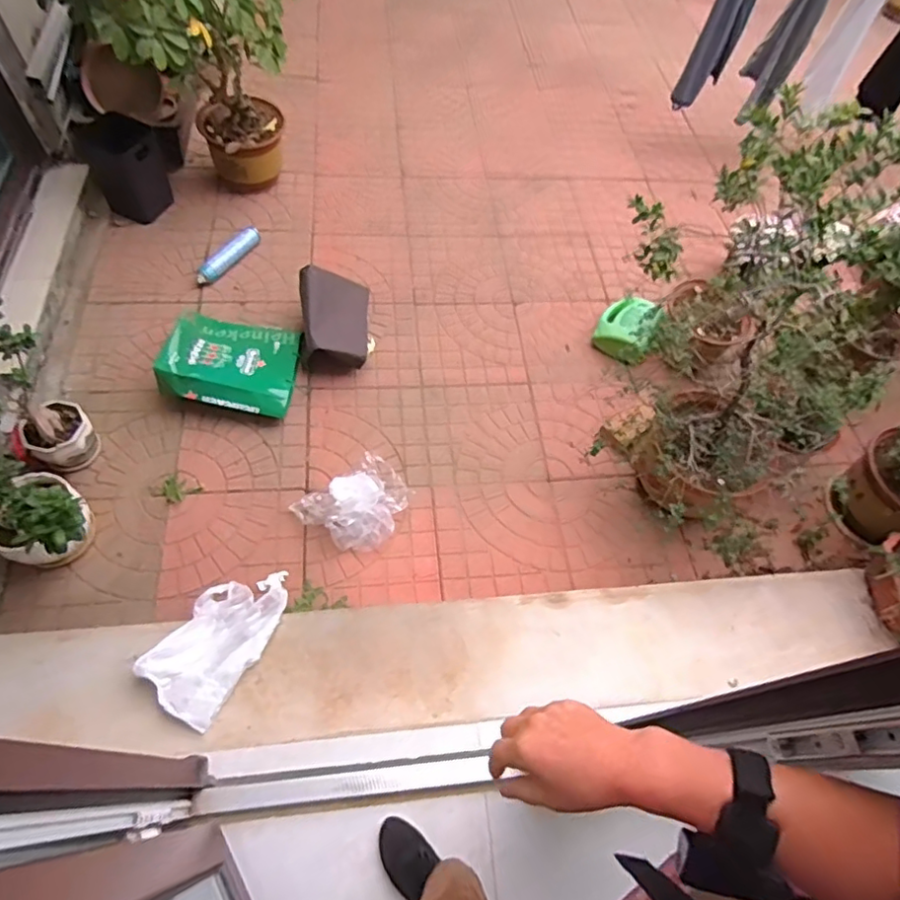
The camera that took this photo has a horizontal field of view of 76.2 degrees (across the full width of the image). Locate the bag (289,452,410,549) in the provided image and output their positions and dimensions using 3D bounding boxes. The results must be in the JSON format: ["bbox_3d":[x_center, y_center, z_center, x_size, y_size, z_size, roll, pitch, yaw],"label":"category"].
[{"bbox_3d":[-0.280,0.162,1.813,0.282,0.109,0.338,41,63,18],"label":"bag"}]

